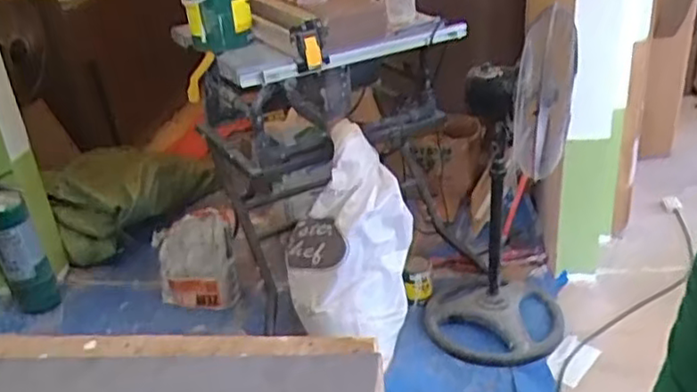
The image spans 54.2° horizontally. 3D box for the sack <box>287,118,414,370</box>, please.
[{"bbox_3d":[0.007,0.132,1.855,0.245,0.544,0.299,19,36,39],"label":"sack"}]

